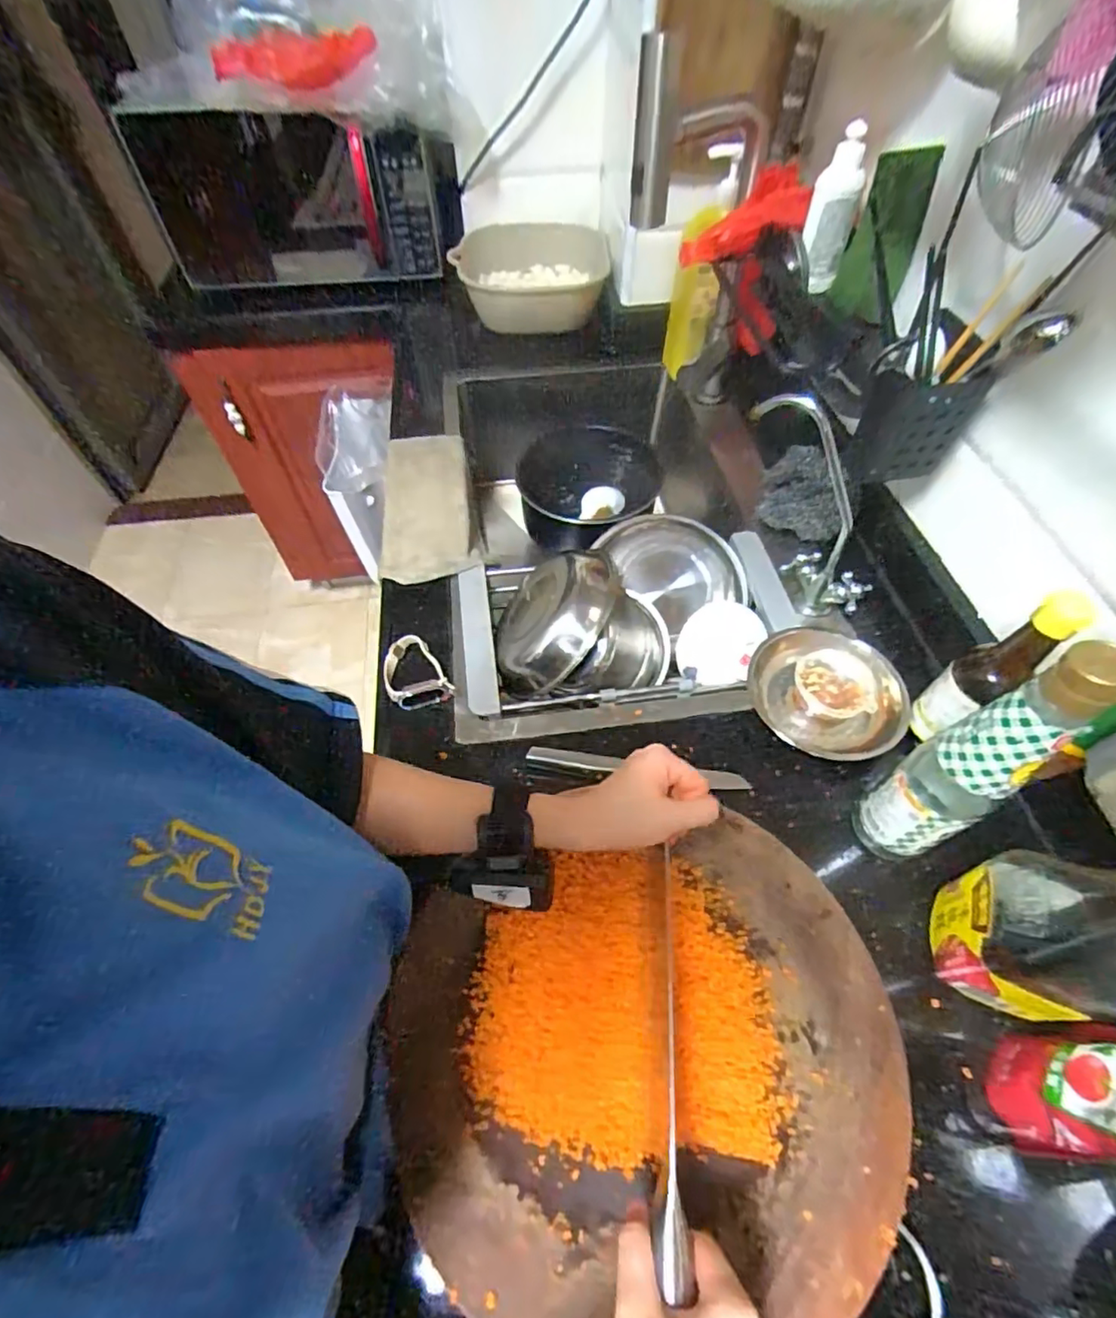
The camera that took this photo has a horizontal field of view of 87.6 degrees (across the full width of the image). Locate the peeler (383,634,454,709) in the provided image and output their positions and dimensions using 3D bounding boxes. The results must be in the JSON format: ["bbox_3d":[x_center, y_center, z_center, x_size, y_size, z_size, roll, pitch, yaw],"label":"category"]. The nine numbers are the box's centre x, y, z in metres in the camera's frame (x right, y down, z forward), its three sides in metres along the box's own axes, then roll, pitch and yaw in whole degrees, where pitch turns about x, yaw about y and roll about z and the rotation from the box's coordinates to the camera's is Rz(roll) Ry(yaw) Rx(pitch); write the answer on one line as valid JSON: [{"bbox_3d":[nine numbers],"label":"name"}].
[{"bbox_3d":[-0.150,0.017,0.598,0.058,0.029,0.086,-28,60,-17],"label":"peeler"}]

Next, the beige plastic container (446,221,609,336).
[{"bbox_3d":[-0.047,-0.661,1.027,0.250,0.113,0.243,1,56,2],"label":"beige plastic container"}]

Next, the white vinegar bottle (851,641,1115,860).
[{"bbox_3d":[0.292,0.071,0.408,0.065,0.254,0.055,-31,61,-19],"label":"white vinegar bottle"}]

